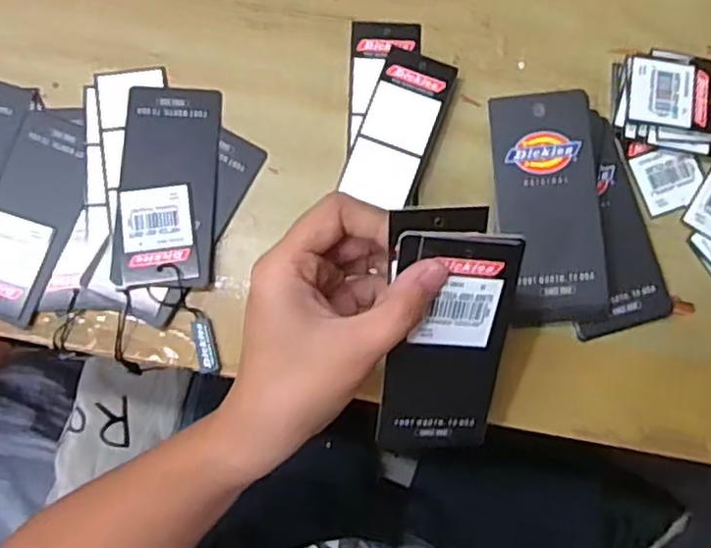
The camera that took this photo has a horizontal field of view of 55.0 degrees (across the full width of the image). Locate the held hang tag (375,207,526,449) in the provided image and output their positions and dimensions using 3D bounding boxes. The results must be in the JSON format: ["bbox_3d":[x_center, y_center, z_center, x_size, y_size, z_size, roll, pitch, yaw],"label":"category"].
[{"bbox_3d":[0.038,0.027,0.285,0.050,0.010,0.116,3,120,0],"label":"held hang tag"}]

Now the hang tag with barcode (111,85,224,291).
[{"bbox_3d":[-0.097,-0.047,0.358,0.050,0.005,0.110,2,76,-5],"label":"hang tag with barcode"}]

